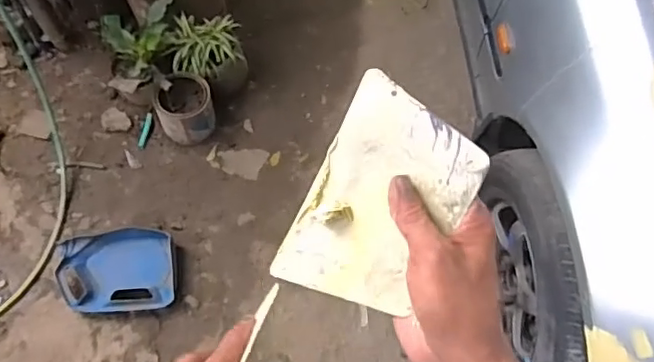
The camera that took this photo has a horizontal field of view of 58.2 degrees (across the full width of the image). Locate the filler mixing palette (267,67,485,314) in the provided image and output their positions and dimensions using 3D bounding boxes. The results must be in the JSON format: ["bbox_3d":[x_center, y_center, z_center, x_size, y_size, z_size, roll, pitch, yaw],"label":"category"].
[{"bbox_3d":[0.036,0.015,0.378,0.094,0.005,0.141,28,96,11],"label":"filler mixing palette"}]

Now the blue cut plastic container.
[{"bbox_3d":[-0.545,0.232,1.532,0.303,0.055,0.214,-4,65,-3],"label":"blue cut plastic container"}]

